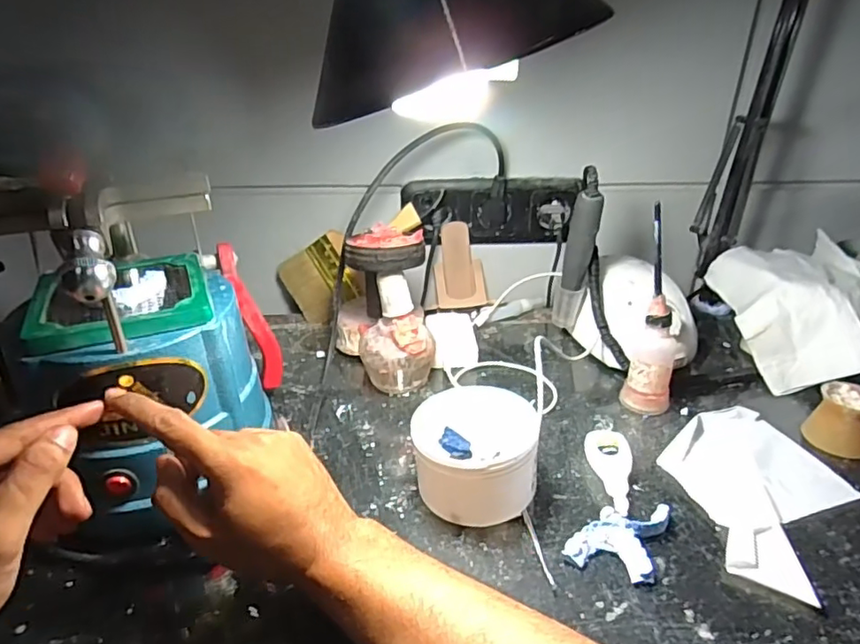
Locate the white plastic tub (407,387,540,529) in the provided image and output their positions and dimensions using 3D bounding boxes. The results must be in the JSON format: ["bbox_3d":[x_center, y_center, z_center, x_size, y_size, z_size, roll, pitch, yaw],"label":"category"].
[{"bbox_3d":[0.034,0.100,0.440,0.096,0.069,0.097,10,30,17],"label":"white plastic tub"}]

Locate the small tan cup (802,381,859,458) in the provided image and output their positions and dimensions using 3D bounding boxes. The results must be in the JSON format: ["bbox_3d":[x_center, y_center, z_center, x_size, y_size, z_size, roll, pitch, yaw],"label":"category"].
[{"bbox_3d":[0.356,0.082,0.495,0.047,0.041,0.048,24,37,36],"label":"small tan cup"}]

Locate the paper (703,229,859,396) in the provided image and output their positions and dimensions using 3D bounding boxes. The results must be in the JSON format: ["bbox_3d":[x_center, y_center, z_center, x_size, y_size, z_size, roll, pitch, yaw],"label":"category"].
[{"bbox_3d":[0.389,-0.004,0.595,0.146,0.100,0.181,-1,29,-3],"label":"paper"}]

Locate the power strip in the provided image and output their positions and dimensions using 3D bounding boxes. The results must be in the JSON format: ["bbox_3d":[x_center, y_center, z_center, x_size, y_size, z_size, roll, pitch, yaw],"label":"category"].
[{"bbox_3d":[0.073,-0.128,0.690,0.209,0.077,0.044,-1,29,-2],"label":"power strip"}]

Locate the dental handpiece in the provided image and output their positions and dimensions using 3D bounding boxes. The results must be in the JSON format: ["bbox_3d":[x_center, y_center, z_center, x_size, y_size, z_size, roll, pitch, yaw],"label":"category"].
[{"bbox_3d":[0.151,-0.069,0.593,0.034,0.172,0.022,6,30,10],"label":"dental handpiece"}]

